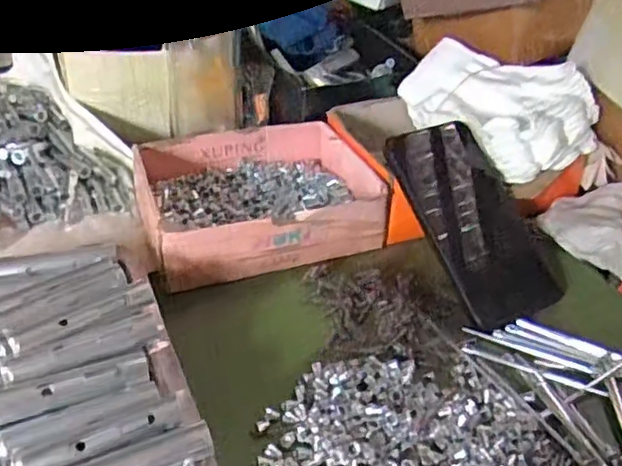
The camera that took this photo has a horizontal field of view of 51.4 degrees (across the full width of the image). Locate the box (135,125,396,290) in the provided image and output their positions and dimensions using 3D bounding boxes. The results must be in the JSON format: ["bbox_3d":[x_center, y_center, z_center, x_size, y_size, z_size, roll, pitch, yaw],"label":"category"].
[{"bbox_3d":[-0.046,-0.033,0.519,0.174,0.052,0.145,-12,40,-20],"label":"box"}]

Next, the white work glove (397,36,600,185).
[{"bbox_3d":[0.149,-0.113,0.541,0.092,0.063,0.165,-18,42,-26],"label":"white work glove"}]

